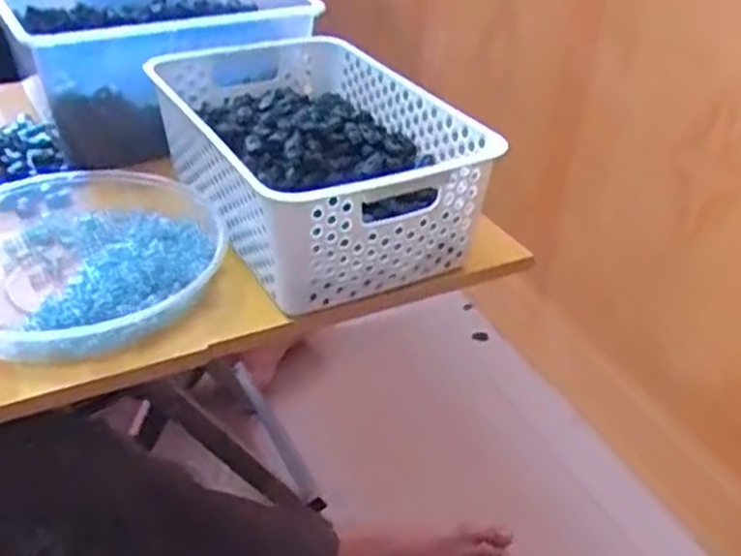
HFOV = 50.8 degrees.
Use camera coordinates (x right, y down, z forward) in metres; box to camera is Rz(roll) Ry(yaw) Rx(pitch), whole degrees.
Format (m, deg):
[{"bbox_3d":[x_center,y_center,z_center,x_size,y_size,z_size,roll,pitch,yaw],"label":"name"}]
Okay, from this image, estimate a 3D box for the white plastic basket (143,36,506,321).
[{"bbox_3d":[-0.052,-0.105,0.684,0.201,0.112,0.297,-15,37,-24],"label":"white plastic basket"}]

